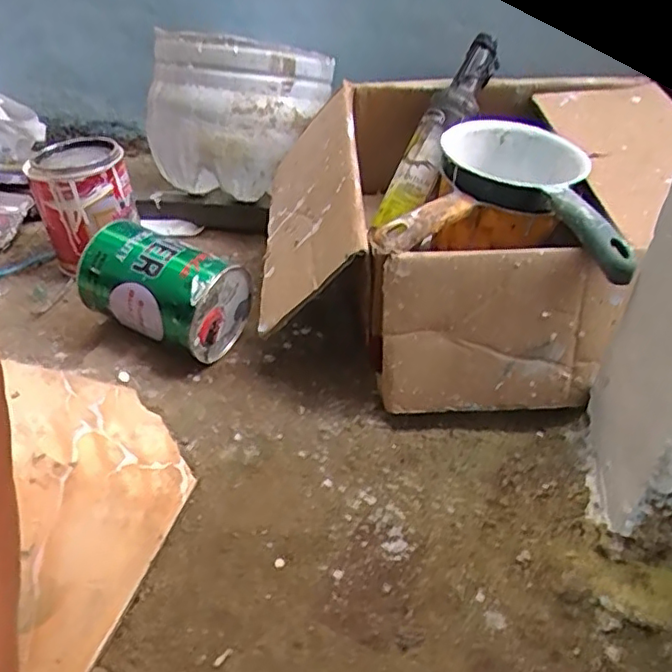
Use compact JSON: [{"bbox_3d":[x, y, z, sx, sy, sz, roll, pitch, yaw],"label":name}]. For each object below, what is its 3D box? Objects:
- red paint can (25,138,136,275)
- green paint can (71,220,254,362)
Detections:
[{"bbox_3d":[-0.289,-0.146,0.707,0.099,0.141,0.095,1,38,-1],"label":"red paint can"},{"bbox_3d":[-0.172,-0.045,0.613,0.148,0.102,0.099,17,40,18],"label":"green paint can"}]

